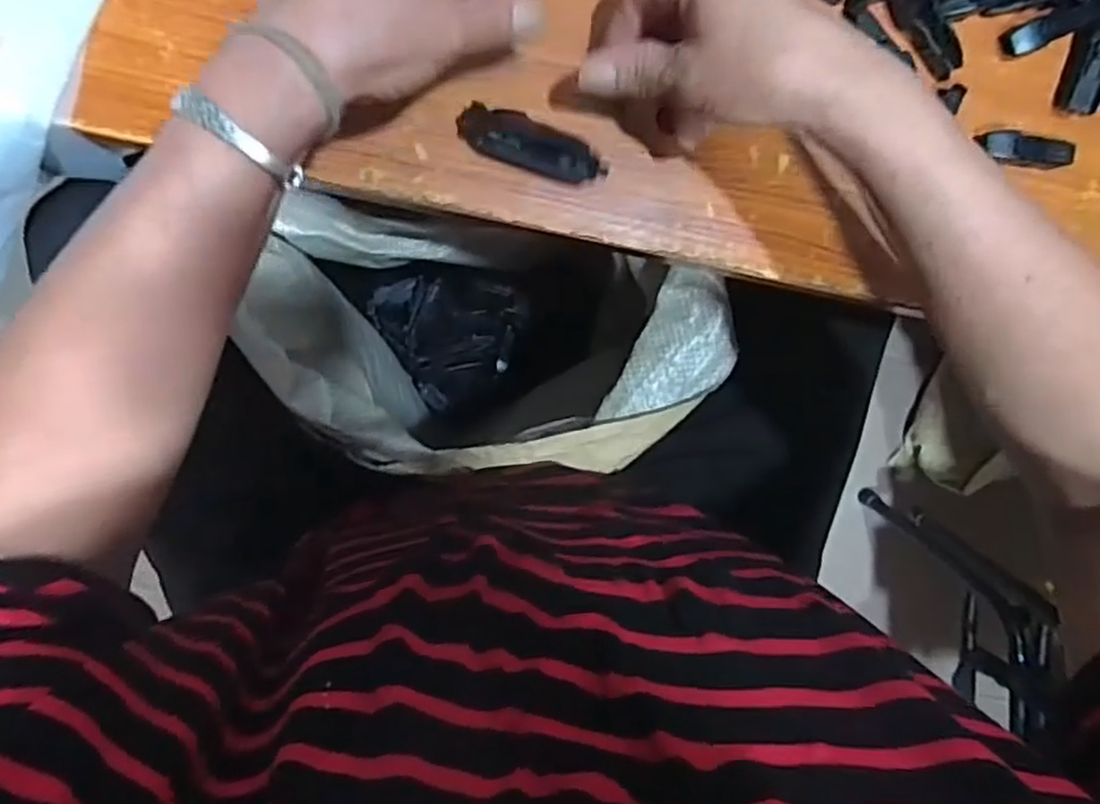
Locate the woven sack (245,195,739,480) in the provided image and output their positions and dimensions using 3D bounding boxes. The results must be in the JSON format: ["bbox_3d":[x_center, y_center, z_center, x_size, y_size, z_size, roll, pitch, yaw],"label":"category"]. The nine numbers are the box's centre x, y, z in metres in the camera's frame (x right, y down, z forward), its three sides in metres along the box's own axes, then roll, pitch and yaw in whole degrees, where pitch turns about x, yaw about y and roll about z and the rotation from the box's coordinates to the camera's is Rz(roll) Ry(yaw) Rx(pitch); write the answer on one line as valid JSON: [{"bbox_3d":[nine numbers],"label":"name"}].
[{"bbox_3d":[-0.055,-0.058,0.676,0.324,0.423,0.193,0,96,-7],"label":"woven sack"}]

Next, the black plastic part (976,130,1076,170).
[{"bbox_3d":[0.273,-0.143,0.404,0.053,0.008,0.018,5,96,-8],"label":"black plastic part"}]

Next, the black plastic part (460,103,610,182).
[{"bbox_3d":[-0.009,-0.133,0.370,0.077,0.015,0.023,16,94,-9],"label":"black plastic part"}]

